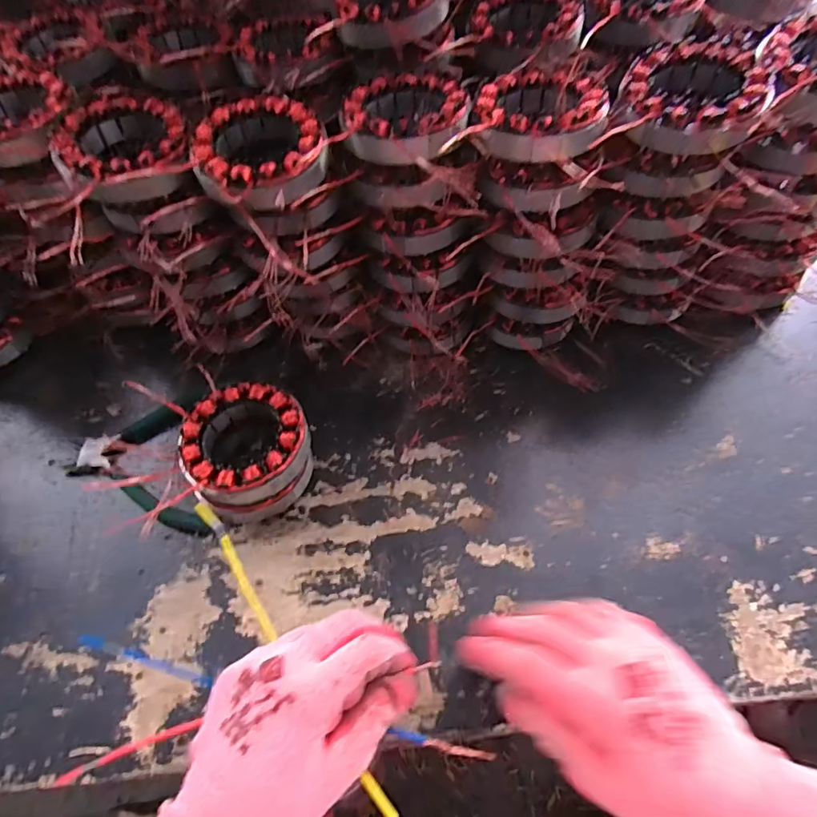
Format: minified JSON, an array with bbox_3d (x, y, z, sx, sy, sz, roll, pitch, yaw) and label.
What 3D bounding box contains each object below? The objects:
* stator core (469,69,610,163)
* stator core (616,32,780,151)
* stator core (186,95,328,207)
[{"bbox_3d":[0.088,-0.198,0.336,0.083,0.024,0.089,13,60,11],"label":"stator core"},{"bbox_3d":[0.187,-0.205,0.330,0.082,0.029,0.091,24,63,17],"label":"stator core"},{"bbox_3d":[-0.097,-0.169,0.333,0.084,0.024,0.090,-33,62,-16],"label":"stator core"}]

